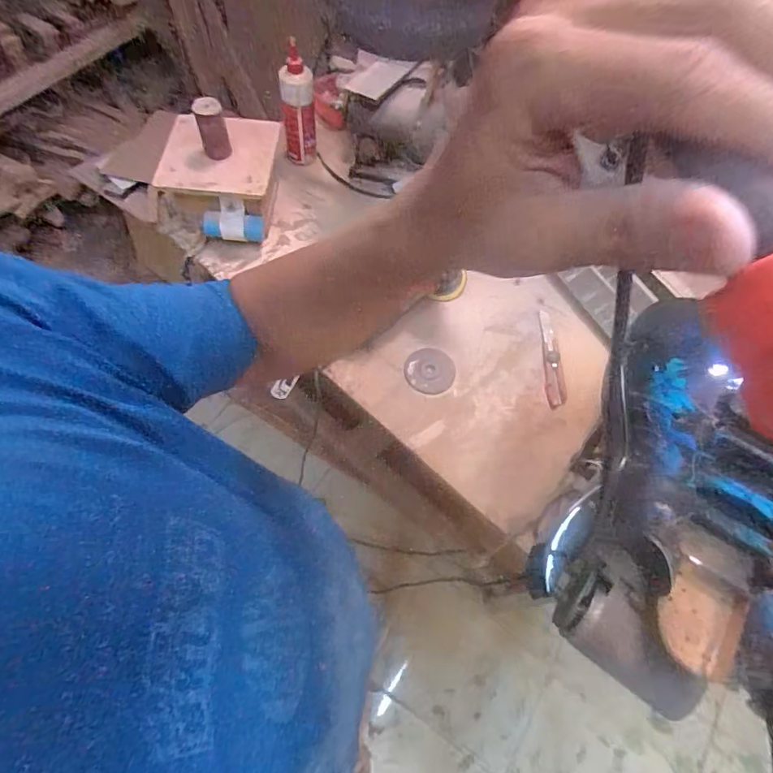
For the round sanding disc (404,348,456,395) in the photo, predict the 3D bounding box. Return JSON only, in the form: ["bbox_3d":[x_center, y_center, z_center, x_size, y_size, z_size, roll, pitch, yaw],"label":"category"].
[{"bbox_3d":[0.077,-0.029,0.860,0.087,0.004,0.089,1,63,-2],"label":"round sanding disc"}]

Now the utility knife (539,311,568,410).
[{"bbox_3d":[0.300,-0.052,0.884,0.034,0.009,0.195,3,63,-1],"label":"utility knife"}]

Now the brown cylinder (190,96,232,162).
[{"bbox_3d":[-0.307,-0.455,0.862,0.050,0.092,0.038,-18,66,-11],"label":"brown cylinder"}]

